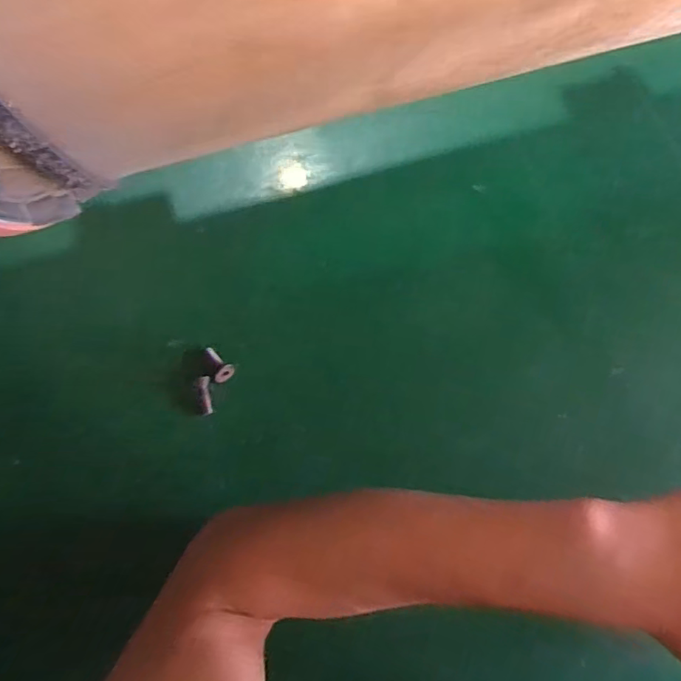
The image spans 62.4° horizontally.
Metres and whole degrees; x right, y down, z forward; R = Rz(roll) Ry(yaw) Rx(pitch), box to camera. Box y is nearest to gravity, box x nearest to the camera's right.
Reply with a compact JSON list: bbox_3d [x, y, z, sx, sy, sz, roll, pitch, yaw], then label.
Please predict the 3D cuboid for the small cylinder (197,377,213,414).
[{"bbox_3d":[-0.111,0.045,0.461,0.009,0.006,0.031,-9,86,-2],"label":"small cylinder"}]

